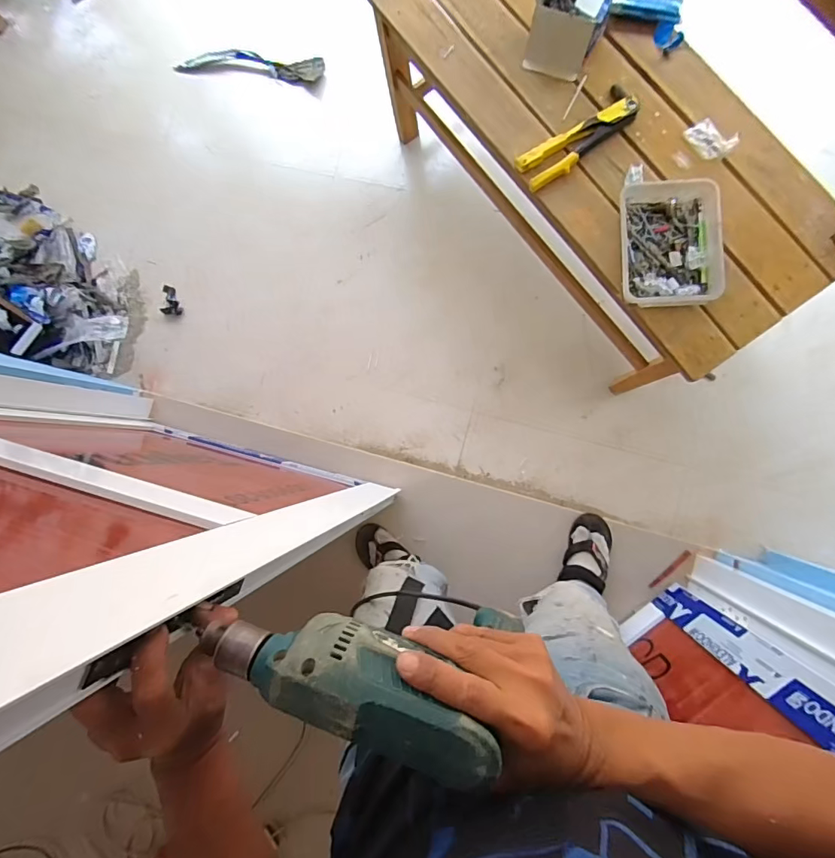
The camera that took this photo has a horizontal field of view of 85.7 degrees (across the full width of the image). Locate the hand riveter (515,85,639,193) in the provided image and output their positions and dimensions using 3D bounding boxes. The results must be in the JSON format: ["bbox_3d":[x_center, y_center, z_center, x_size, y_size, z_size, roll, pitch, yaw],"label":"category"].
[{"bbox_3d":[0.309,-0.563,0.872,0.248,0.028,0.080,-35,84,4],"label":"hand riveter"}]

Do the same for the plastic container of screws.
[{"bbox_3d":[0.463,-0.338,0.833,0.176,0.048,0.228,-3,87,7],"label":"plastic container of screws"}]

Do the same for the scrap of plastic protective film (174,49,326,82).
[{"bbox_3d":[-0.544,-1.168,1.457,0.510,0.050,0.093,11,88,8],"label":"scrap of plastic protective film"}]

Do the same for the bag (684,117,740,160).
[{"bbox_3d":[0.546,-0.542,0.842,0.087,0.026,0.057,44,93,7],"label":"bag"}]

